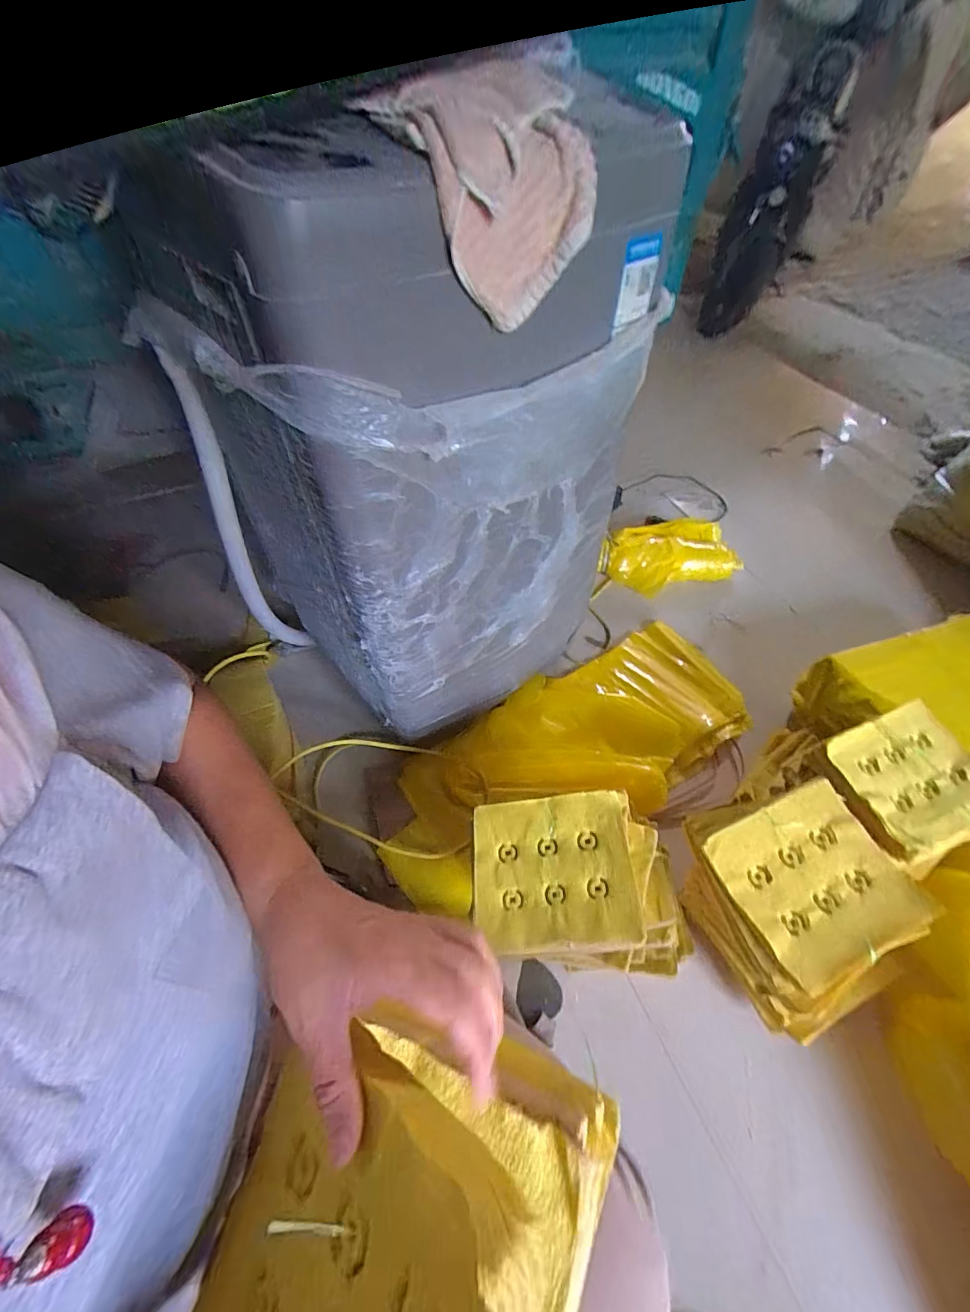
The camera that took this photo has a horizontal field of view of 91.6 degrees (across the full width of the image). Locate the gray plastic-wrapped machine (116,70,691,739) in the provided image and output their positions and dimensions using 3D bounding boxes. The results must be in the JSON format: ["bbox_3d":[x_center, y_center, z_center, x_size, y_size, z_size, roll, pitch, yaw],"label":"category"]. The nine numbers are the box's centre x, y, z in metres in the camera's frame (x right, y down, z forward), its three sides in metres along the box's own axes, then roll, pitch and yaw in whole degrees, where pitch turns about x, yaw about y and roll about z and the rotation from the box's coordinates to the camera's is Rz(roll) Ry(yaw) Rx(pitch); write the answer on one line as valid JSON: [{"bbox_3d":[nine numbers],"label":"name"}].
[{"bbox_3d":[-0.100,-0.264,0.678,0.440,0.644,0.429,38,61,25],"label":"gray plastic-wrapped machine"}]

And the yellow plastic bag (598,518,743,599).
[{"bbox_3d":[0.457,-0.251,1.185,0.343,0.086,0.165,-13,54,-9],"label":"yellow plastic bag"}]

